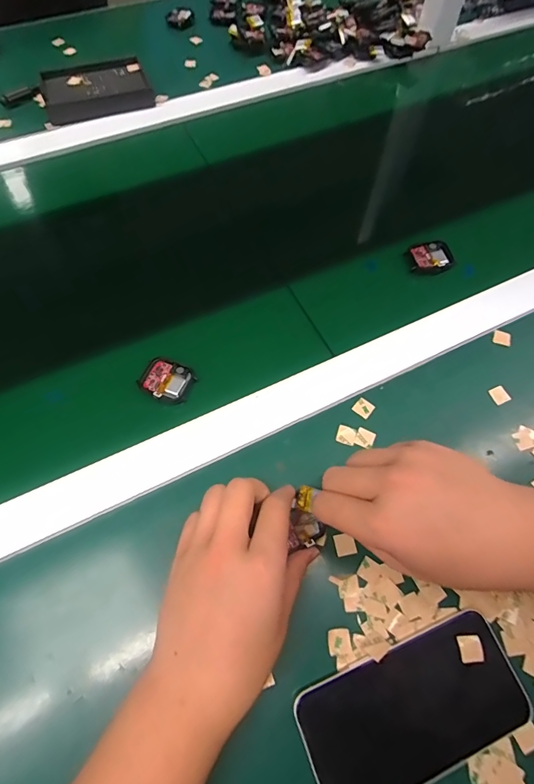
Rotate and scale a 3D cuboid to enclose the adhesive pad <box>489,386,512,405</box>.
[{"bbox_3d":[0.212,0.002,0.364,0.016,0.004,0.016,-21,67,-11],"label":"adhesive pad"}]

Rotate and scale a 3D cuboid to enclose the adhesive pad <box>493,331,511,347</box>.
[{"bbox_3d":[0.229,-0.052,0.391,0.016,0.004,0.014,20,66,8],"label":"adhesive pad"}]

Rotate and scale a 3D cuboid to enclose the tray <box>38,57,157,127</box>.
[{"bbox_3d":[-0.229,-0.409,0.543,0.134,0.026,0.088,-19,66,-10],"label":"tray"}]

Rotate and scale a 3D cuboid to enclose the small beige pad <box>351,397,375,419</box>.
[{"bbox_3d":[0.085,0.014,0.354,0.017,0.004,0.015,40,78,18],"label":"small beige pad"}]

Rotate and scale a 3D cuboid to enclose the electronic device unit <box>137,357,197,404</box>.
[{"bbox_3d":[-0.089,-0.011,0.354,0.045,0.008,0.038,20,66,8],"label":"electronic device unit"}]

